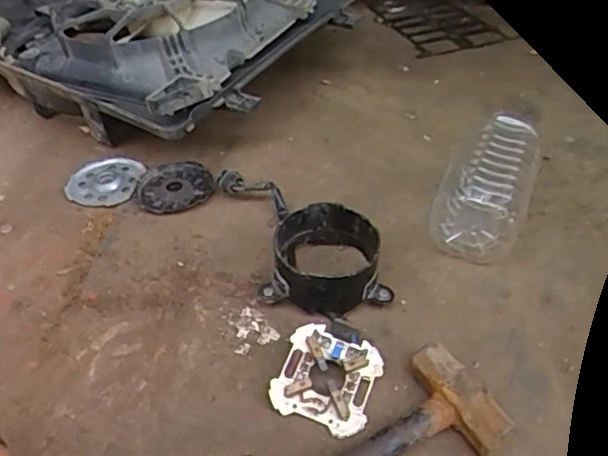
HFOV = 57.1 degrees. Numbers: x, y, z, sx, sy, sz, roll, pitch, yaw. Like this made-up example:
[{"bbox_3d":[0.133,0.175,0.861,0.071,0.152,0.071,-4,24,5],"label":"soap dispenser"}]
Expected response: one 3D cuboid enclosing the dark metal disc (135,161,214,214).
[{"bbox_3d":[-0.173,-0.054,0.751,0.101,0.013,0.097,-2,43,2],"label":"dark metal disc"}]

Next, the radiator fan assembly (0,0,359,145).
[{"bbox_3d":[-0.301,-0.390,1.003,0.728,0.134,0.553,23,48,26],"label":"radiator fan assembly"}]

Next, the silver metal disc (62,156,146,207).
[{"bbox_3d":[-0.278,-0.067,0.783,0.101,0.010,0.097,-2,43,2],"label":"silver metal disc"}]

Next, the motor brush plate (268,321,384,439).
[{"bbox_3d":[0.023,0.135,0.518,0.087,0.016,0.095,19,63,13],"label":"motor brush plate"}]

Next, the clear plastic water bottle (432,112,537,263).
[{"bbox_3d":[0.215,-0.047,0.656,0.096,0.107,0.149,19,48,22],"label":"clear plastic water bottle"}]

